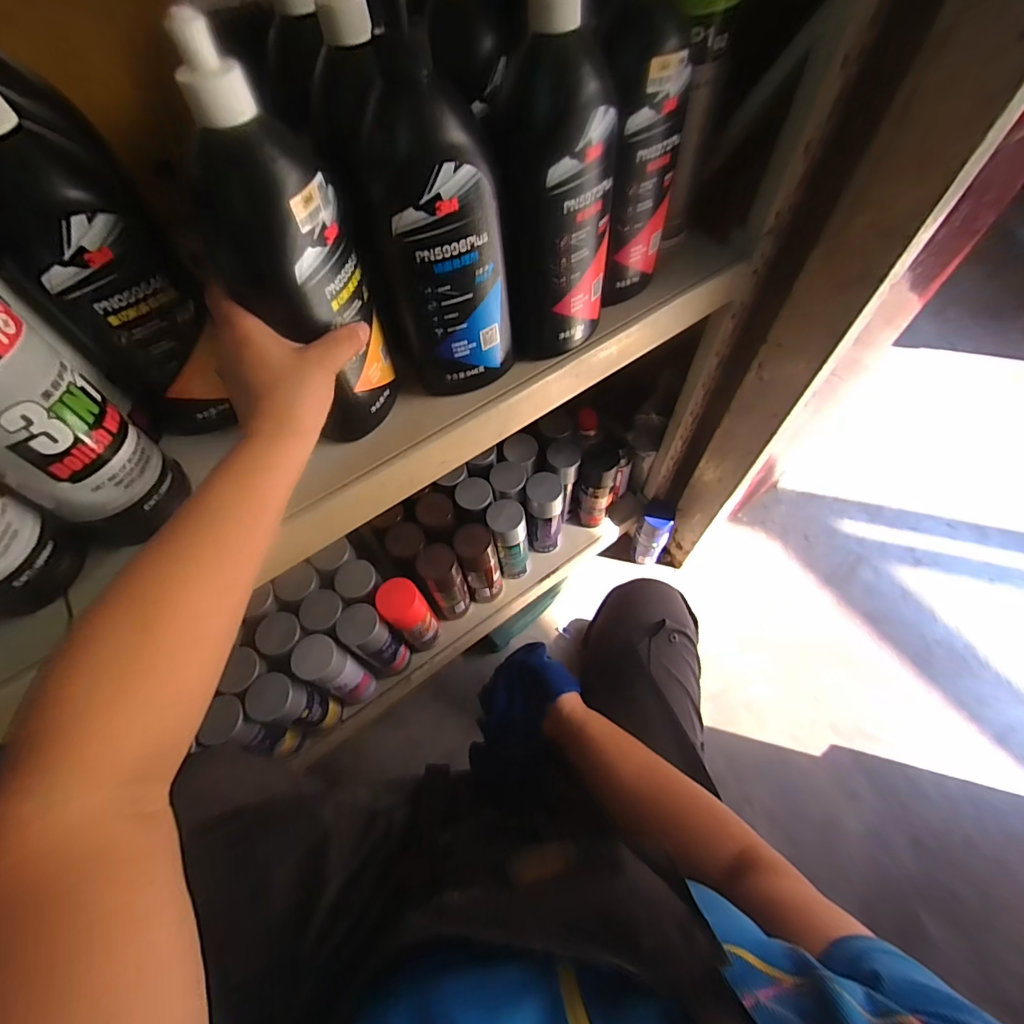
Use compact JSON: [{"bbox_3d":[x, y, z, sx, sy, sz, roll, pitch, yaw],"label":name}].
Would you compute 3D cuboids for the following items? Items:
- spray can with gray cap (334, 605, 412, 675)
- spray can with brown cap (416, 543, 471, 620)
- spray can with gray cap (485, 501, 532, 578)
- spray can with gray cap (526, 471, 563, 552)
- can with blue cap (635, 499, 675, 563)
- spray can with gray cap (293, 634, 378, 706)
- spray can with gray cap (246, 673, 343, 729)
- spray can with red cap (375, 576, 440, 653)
[{"bbox_3d":[-0.215,0.207,0.753,0.075,0.173,0.060,40,70,22],"label":"spray can with gray cap"},{"bbox_3d":[-0.110,0.119,0.795,0.057,0.189,0.061,-1,61,2],"label":"spray can with brown cap"},{"bbox_3d":[-0.003,0.052,0.834,0.062,0.191,0.060,-1,61,2],"label":"spray can with gray cap"},{"bbox_3d":[0.059,0.006,0.851,0.065,0.189,0.057,-1,61,2],"label":"spray can with gray cap"},{"bbox_3d":[0.298,0.046,1.001,0.070,0.197,0.071,-1,61,2],"label":"can with blue cap"},{"bbox_3d":[-0.269,0.246,0.734,0.066,0.187,0.058,33,67,19],"label":"spray can with gray cap"},{"bbox_3d":[-0.323,0.293,0.717,0.068,0.166,0.059,6,61,6],"label":"spray can with gray cap"},{"bbox_3d":[-0.161,0.173,0.772,0.060,0.202,0.058,-1,61,2],"label":"spray can with red cap"}]

